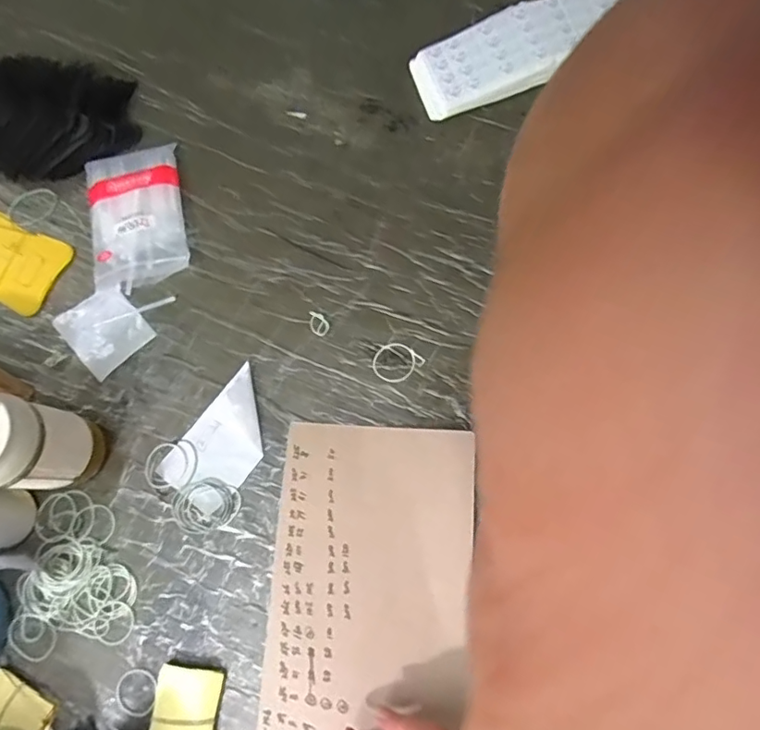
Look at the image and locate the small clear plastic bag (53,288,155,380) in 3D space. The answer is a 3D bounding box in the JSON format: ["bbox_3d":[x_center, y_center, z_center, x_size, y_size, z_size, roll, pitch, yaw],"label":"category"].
[{"bbox_3d":[-0.324,-0.043,0.613,0.083,0.007,0.093,-42,80,-9],"label":"small clear plastic bag"}]

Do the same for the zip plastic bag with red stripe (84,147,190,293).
[{"bbox_3d":[-0.297,-0.181,0.634,0.113,0.022,0.172,-13,77,-3],"label":"zip plastic bag with red stripe"}]

